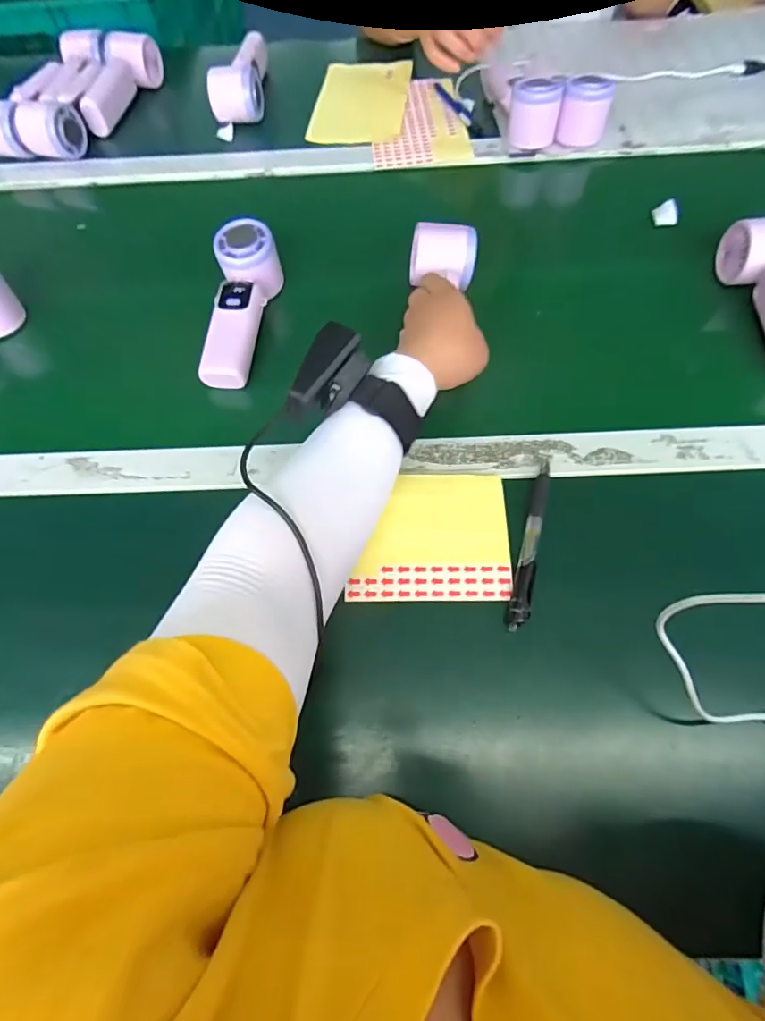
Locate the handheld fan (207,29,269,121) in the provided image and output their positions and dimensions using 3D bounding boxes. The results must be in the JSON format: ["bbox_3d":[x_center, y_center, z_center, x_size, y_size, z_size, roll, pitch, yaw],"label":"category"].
[{"bbox_3d":[-0.191,-0.590,0.677,0.068,0.052,0.182,-6,63,0],"label":"handheld fan"}]

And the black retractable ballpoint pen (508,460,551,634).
[{"bbox_3d":[0.111,0.020,0.377,0.014,0.008,0.143,13,64,9],"label":"black retractable ballpoint pen"}]

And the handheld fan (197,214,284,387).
[{"bbox_3d":[-0.134,-0.192,0.478,0.052,0.061,0.164,3,63,4],"label":"handheld fan"}]

